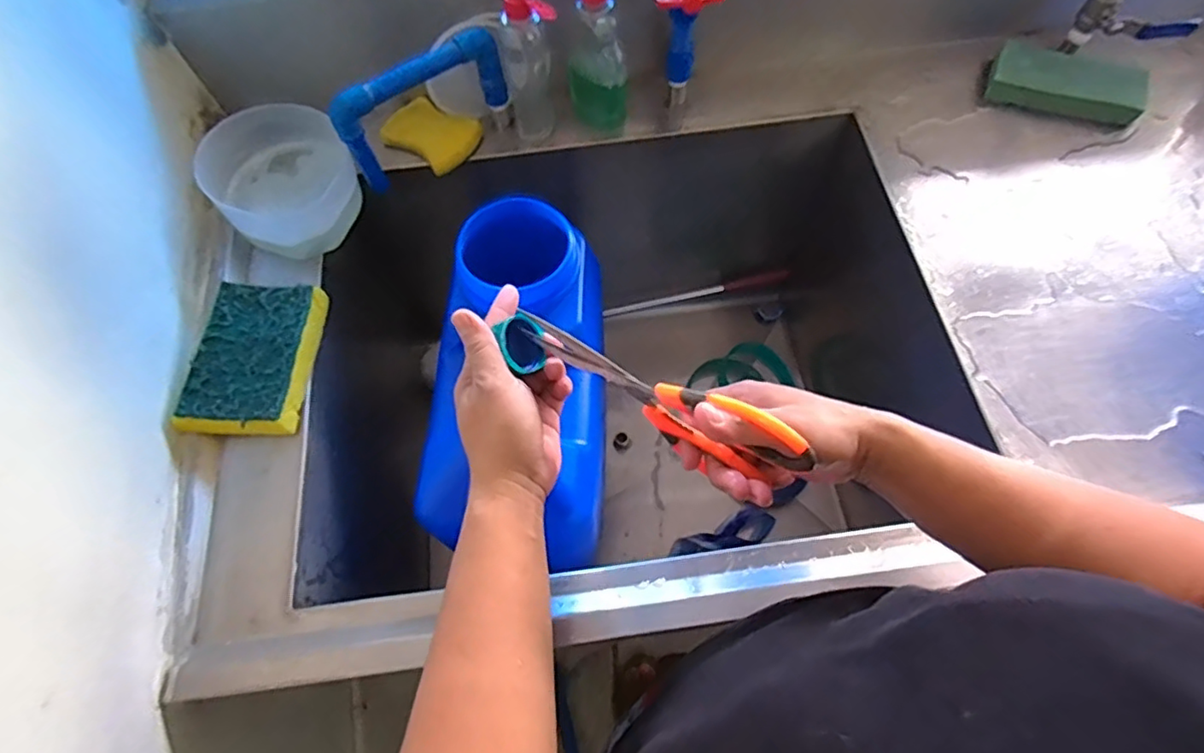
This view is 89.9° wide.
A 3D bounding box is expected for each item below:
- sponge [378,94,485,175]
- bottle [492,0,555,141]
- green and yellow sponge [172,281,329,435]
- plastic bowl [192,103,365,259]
[{"bbox_3d":[-0.191,-0.274,0.675,0.103,0.018,0.075,31,70,15],"label":"sponge"},{"bbox_3d":[-0.076,-0.327,0.628,0.057,0.154,0.051,-19,66,-7],"label":"bottle"},{"bbox_3d":[-0.315,-0.018,0.552,0.089,0.043,0.145,1,65,2],"label":"green and yellow sponge"},{"bbox_3d":[-0.320,-0.200,0.616,0.133,0.080,0.130,-1,65,2],"label":"plastic bowl"}]

